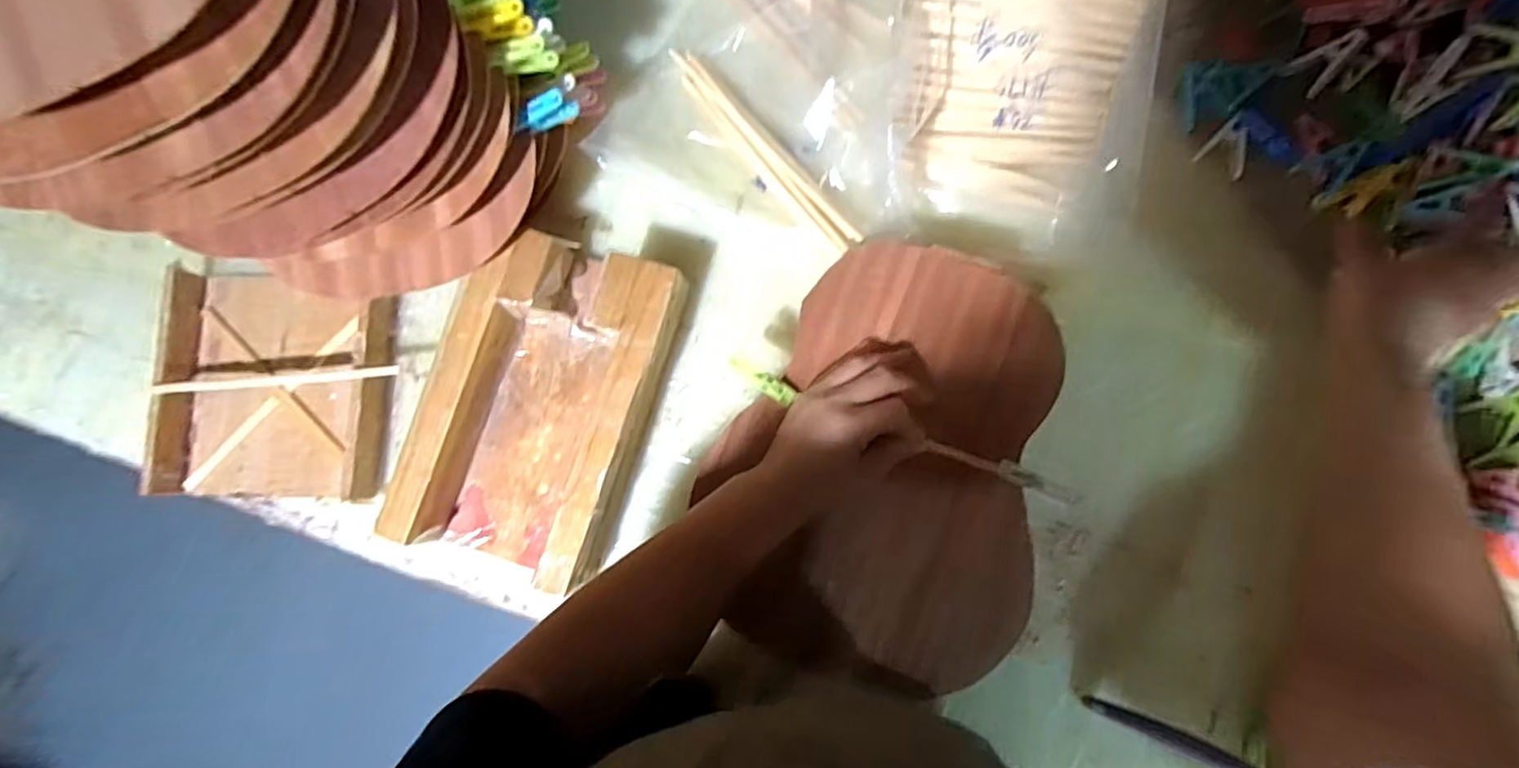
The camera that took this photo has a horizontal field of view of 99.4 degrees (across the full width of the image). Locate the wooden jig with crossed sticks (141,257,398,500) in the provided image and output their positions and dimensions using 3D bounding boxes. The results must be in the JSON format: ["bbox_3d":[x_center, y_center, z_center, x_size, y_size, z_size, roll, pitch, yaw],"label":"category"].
[{"bbox_3d":[-0.434,0.000,0.575,0.206,0.037,0.203,3,85,5],"label":"wooden jig with crossed sticks"}]

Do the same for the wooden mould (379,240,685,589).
[{"bbox_3d":[-0.180,0.016,0.534,0.169,0.058,0.263,16,87,6],"label":"wooden mould"}]

